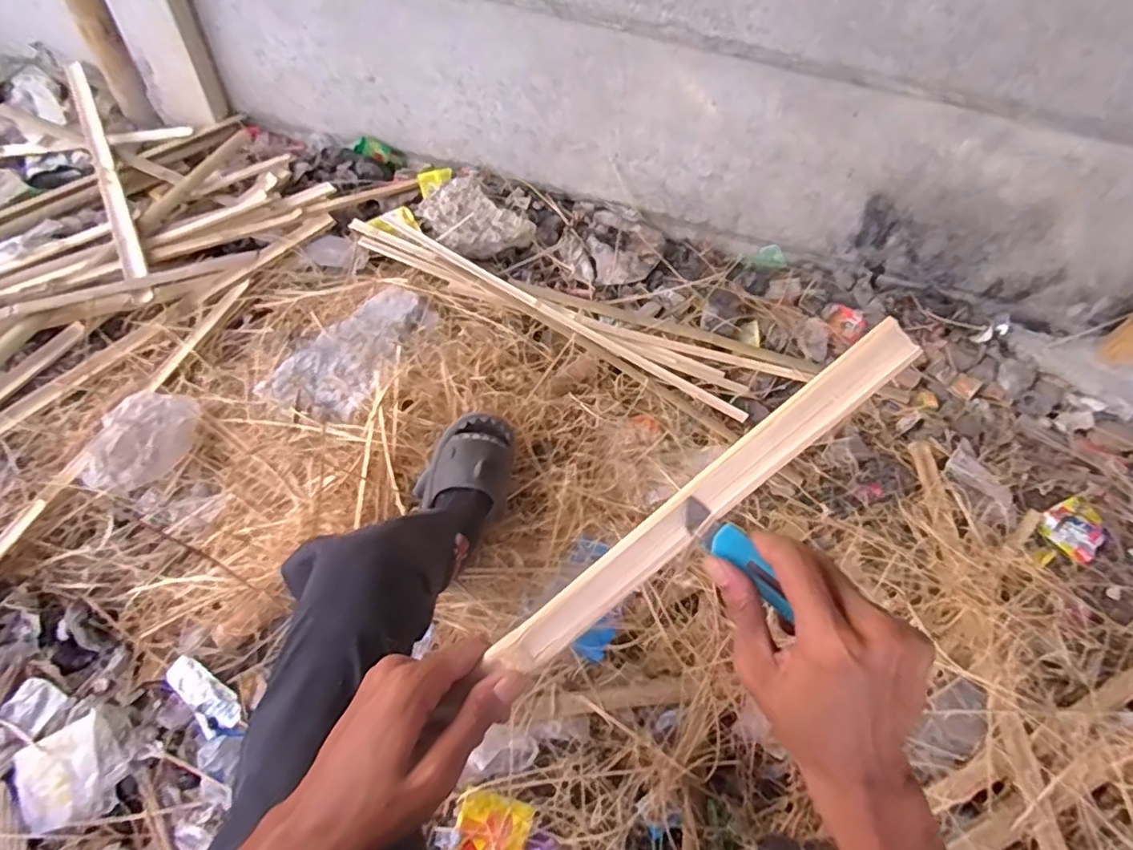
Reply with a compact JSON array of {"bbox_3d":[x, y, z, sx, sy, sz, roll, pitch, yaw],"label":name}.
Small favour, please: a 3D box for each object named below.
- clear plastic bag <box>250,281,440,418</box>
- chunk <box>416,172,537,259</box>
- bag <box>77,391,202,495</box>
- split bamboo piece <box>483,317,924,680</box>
[{"bbox_3d":[-0.389,-0.127,1.144,0.182,0.054,0.335,37,61,18],"label":"clear plastic bag"},{"bbox_3d":[-0.209,-0.477,1.400,0.244,0.074,0.177,32,59,15],"label":"chunk"},{"bbox_3d":[-0.738,0.015,1.036,0.154,0.102,0.192,30,59,14],"label":"bag"},{"bbox_3d":[0.076,0.045,0.346,0.284,0.010,0.026,-41,66,4],"label":"split bamboo piece"}]

